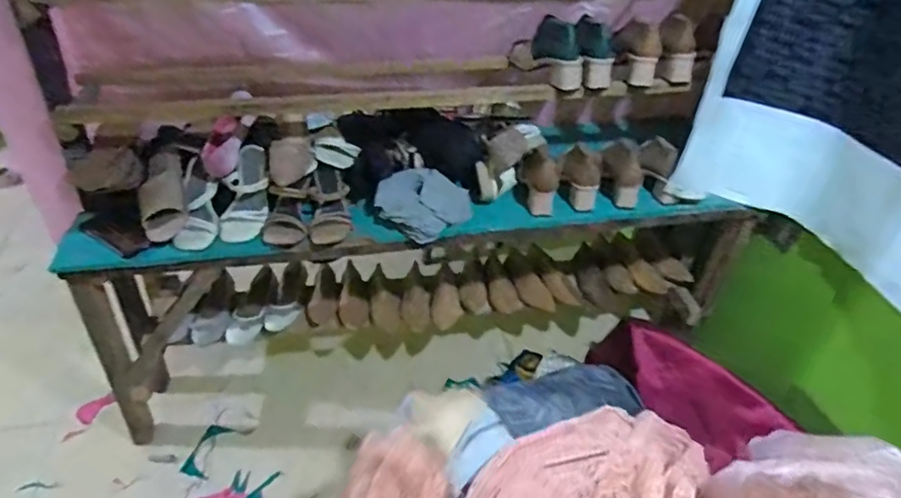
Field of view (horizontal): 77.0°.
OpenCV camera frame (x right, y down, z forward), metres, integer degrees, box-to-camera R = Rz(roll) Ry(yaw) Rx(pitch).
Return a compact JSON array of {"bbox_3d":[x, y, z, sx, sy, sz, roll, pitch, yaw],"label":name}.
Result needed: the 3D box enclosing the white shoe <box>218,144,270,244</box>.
[{"bbox_3d":[-0.434,-0.116,1.210,0.091,0.056,0.229,0,62,-5],"label":"white shoe"}]

